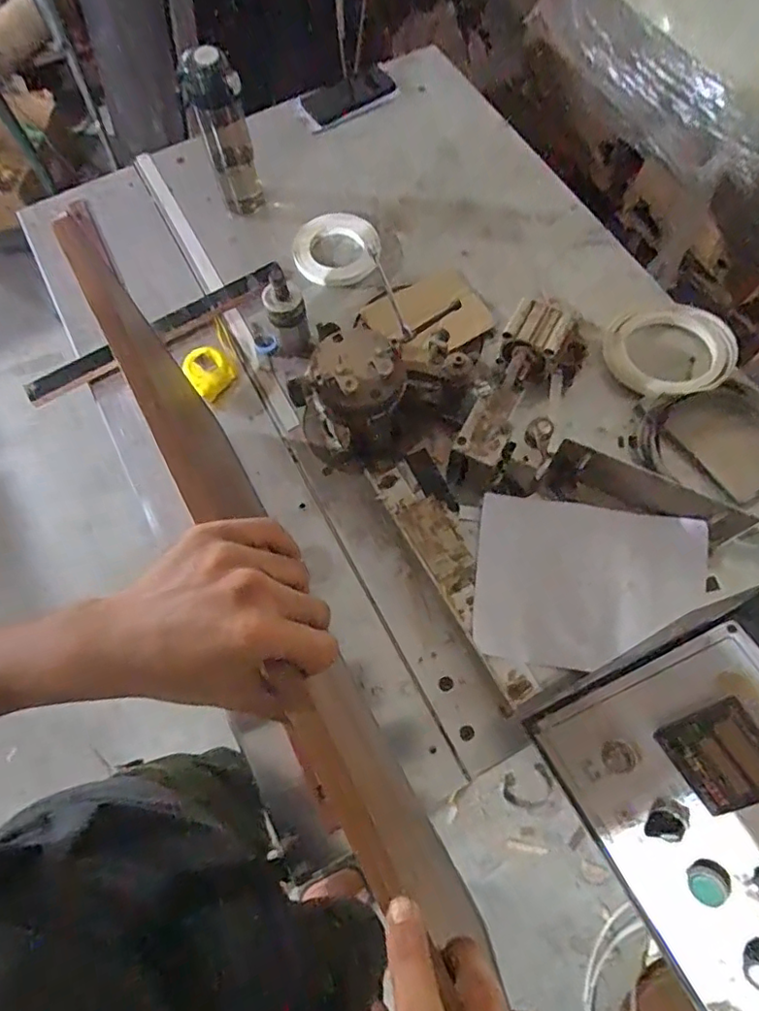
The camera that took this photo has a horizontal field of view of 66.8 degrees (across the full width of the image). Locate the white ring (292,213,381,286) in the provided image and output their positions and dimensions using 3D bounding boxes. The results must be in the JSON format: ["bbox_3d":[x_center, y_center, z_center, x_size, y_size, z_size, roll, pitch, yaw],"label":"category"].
[{"bbox_3d":[-0.072,-0.425,0.953,0.140,0.029,0.150,1,69,3],"label":"white ring"}]

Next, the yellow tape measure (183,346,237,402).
[{"bbox_3d":[-0.253,-0.197,0.842,0.065,0.038,0.068,40,75,16],"label":"yellow tape measure"}]

